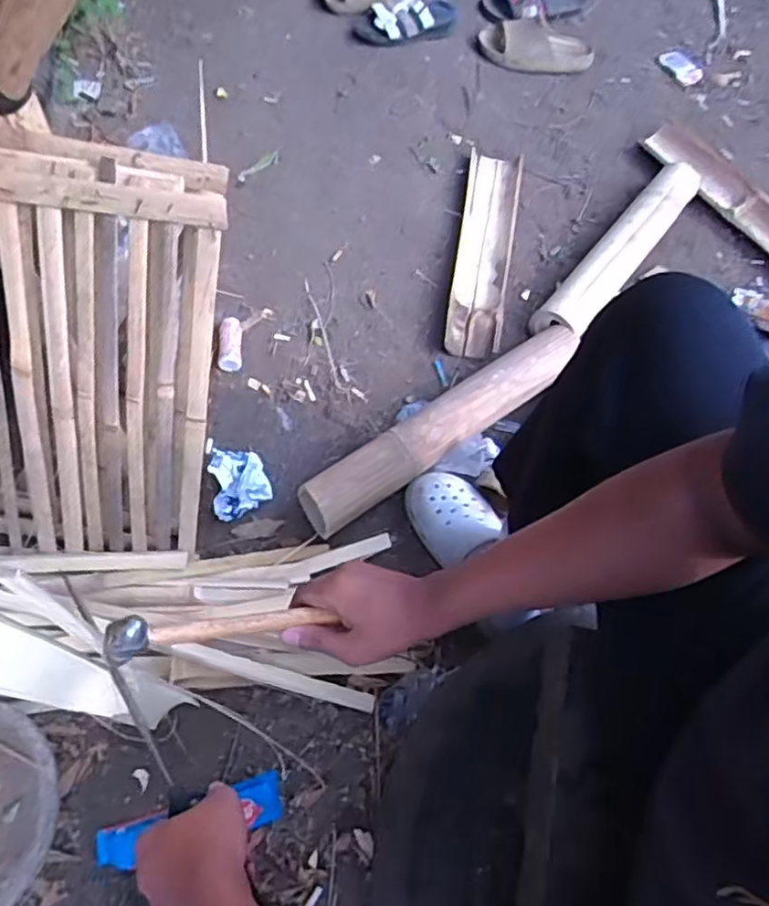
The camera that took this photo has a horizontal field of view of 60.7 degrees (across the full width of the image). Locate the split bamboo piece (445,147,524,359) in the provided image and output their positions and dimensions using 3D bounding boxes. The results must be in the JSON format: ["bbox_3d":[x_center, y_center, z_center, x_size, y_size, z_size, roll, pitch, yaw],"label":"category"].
[{"bbox_3d":[0.192,-0.387,1.237,0.106,0.044,0.494,9,59,2],"label":"split bamboo piece"}]

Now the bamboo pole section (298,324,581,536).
[{"bbox_3d":[0.099,-0.045,1.022,0.521,0.075,0.089,-32,66,-20],"label":"bamboo pole section"}]

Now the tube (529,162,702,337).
[{"bbox_3d":[0.447,-0.383,1.231,0.089,0.069,0.531,34,63,16],"label":"tube"}]

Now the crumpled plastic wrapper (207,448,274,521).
[{"bbox_3d":[-0.211,0.043,0.967,0.085,0.060,0.101,-10,60,-9],"label":"crumpled plastic wrapper"}]

